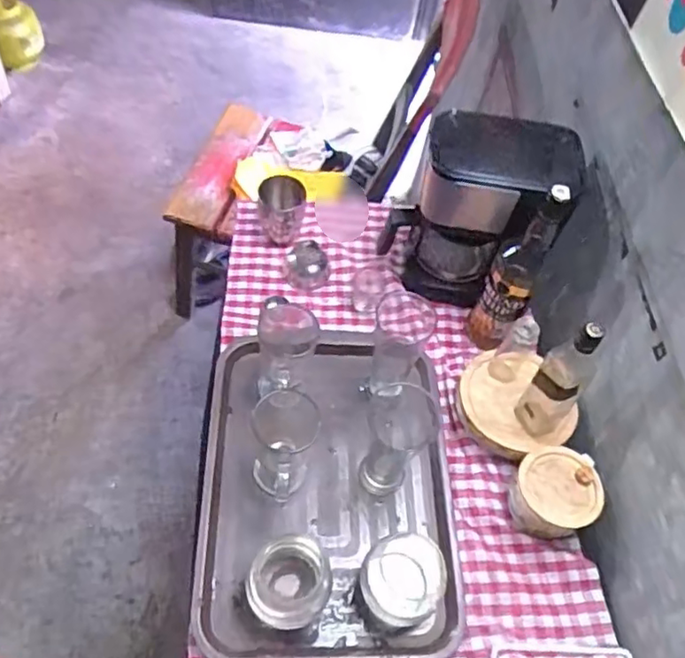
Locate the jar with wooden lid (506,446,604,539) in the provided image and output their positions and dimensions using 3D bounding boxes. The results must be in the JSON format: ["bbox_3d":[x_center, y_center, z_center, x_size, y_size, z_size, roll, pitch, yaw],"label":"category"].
[{"bbox_3d":[0.254,0.200,0.736,0.098,0.071,0.098,3,56,-5],"label":"jar with wooden lid"}]

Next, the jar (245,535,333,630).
[{"bbox_3d":[-0.057,0.280,0.670,0.084,0.069,0.088,3,56,-5],"label":"jar"}]

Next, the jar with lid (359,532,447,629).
[{"bbox_3d":[0.067,0.279,0.680,0.090,0.039,0.099,3,56,-5],"label":"jar with lid"}]

